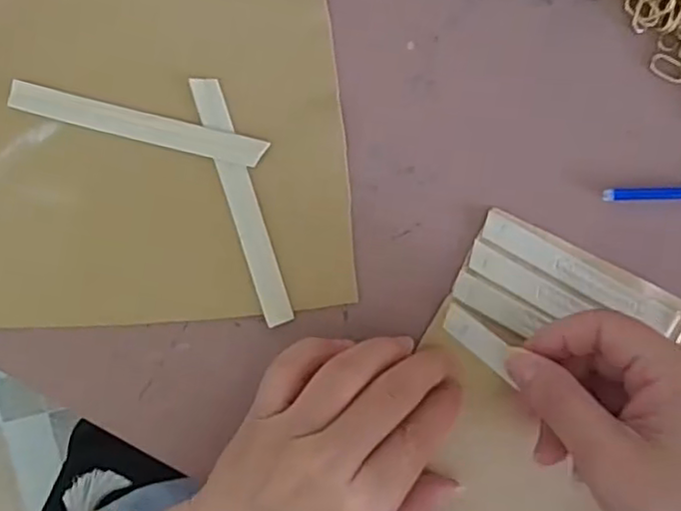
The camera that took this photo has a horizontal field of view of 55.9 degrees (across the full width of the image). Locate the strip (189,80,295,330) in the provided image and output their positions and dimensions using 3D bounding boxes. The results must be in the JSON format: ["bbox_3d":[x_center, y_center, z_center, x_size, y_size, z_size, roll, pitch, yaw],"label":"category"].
[{"bbox_3d":[-0.045,-0.025,0.298,0.013,0.004,0.117,-18,92,-3],"label":"strip"}]

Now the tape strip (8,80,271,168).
[{"bbox_3d":[-0.093,-0.060,0.293,0.116,0.004,0.013,13,93,-5],"label":"tape strip"}]

